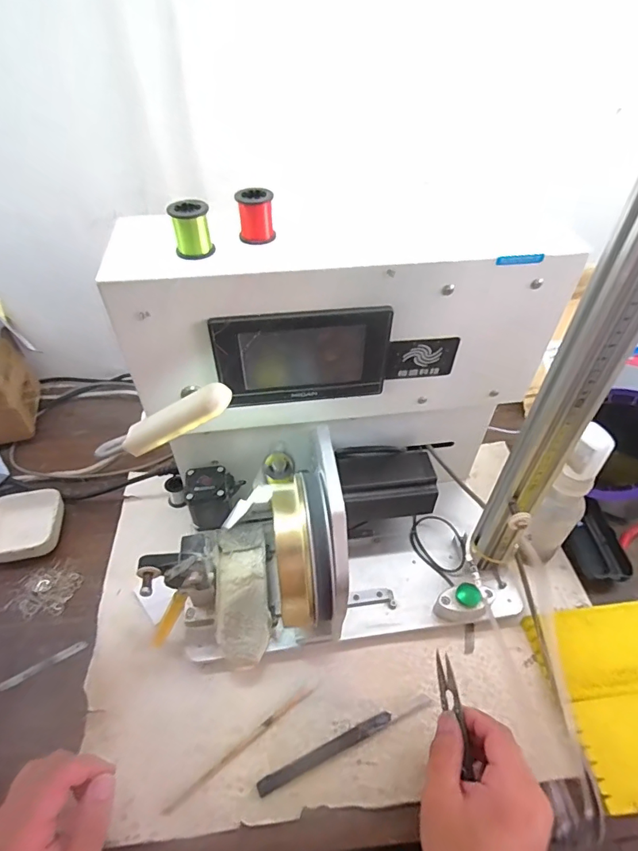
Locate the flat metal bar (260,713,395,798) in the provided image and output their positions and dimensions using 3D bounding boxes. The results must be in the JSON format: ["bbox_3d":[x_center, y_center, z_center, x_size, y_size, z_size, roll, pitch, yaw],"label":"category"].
[{"bbox_3d":[0.006,0.288,0.407,0.127,0.010,0.012,-19,50,-17],"label":"flat metal bar"}]

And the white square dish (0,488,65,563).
[{"bbox_3d":[-0.361,0.117,0.558,0.082,0.025,0.091,-10,48,-9],"label":"white square dish"}]

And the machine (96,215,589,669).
[{"bbox_3d":[0.014,0.033,0.408,0.365,0.333,0.232,-6,47,-6],"label":"machine"}]

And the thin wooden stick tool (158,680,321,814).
[{"bbox_3d":[-0.067,0.287,0.415,0.156,0.004,0.009,-29,53,-24],"label":"thin wooden stick tool"}]

